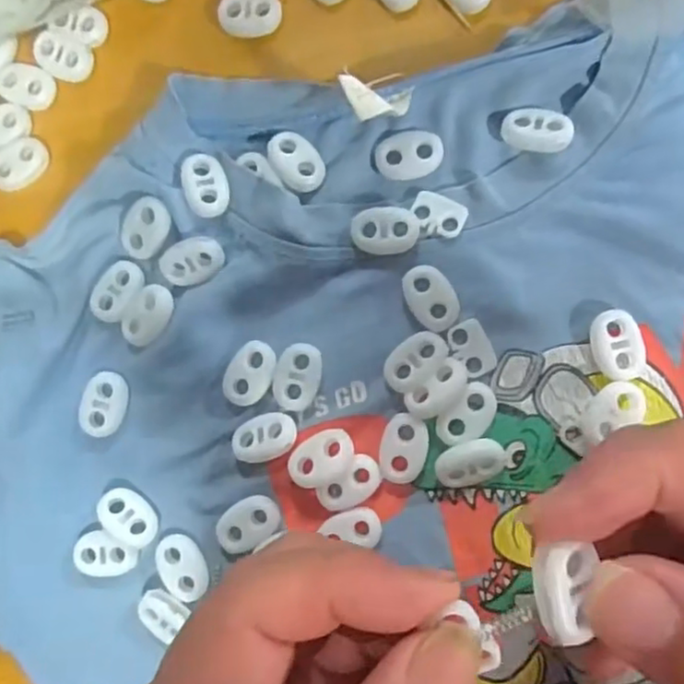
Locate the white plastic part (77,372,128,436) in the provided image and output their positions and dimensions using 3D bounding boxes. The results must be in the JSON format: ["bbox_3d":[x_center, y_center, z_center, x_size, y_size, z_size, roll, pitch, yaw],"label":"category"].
[{"bbox_3d":[-0.082,0.021,0.227,0.014,0.006,0.022,15,90,7],"label":"white plastic part"}]

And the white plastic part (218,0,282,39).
[{"bbox_3d":[-0.032,-0.114,0.229,0.021,0.004,0.013,-2,88,7],"label":"white plastic part"}]

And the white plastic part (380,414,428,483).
[{"bbox_3d":[0.020,0.034,0.213,0.014,0.004,0.022,10,89,7],"label":"white plastic part"}]

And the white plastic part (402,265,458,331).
[{"bbox_3d":[0.029,-0.014,0.216,0.014,0.004,0.022,-32,85,5],"label":"white plastic part"}]

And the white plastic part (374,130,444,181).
[{"bbox_3d":[0.022,-0.062,0.220,0.022,0.004,0.015,-6,87,7],"label":"white plastic part"}]

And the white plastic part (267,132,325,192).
[{"bbox_3d":[-0.015,-0.061,0.223,0.014,0.004,0.022,-39,84,4],"label":"white plastic part"}]

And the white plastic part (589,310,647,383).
[{"bbox_3d":[0.087,0.001,0.209,0.015,0.005,0.022,-4,88,7],"label":"white plastic part"}]

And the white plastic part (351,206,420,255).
[{"bbox_3d":[0.014,-0.036,0.218,0.021,0.006,0.015,-1,88,7],"label":"white plastic part"}]

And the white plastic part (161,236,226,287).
[{"bbox_3d":[-0.051,-0.027,0.223,0.022,0.005,0.015,-13,87,6],"label":"white plastic part"}]

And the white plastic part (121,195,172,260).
[{"bbox_3d":[-0.067,-0.039,0.224,0.016,0.005,0.020,28,92,7],"label":"white plastic part"}]

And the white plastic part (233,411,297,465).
[{"bbox_3d":[-0.025,0.031,0.219,0.021,0.006,0.014,-21,86,6],"label":"white plastic part"}]

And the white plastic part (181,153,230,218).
[{"bbox_3d":[-0.046,-0.053,0.222,0.014,0.004,0.022,-10,87,6],"label":"white plastic part"}]

